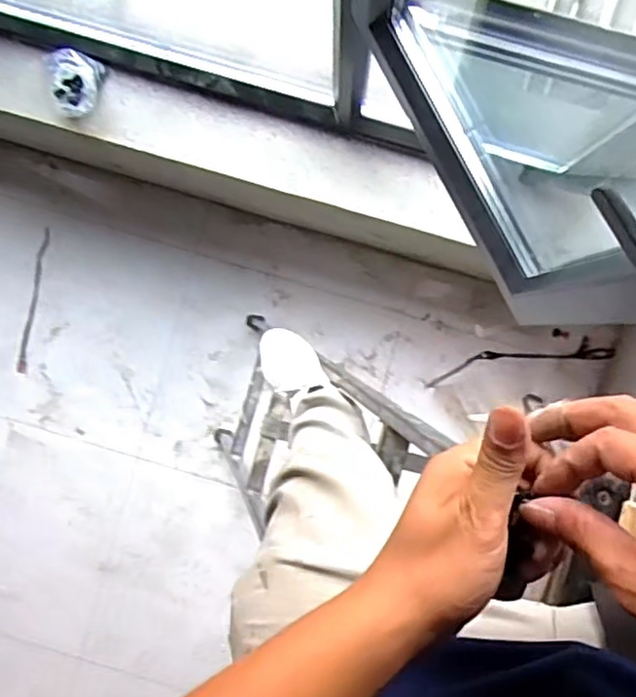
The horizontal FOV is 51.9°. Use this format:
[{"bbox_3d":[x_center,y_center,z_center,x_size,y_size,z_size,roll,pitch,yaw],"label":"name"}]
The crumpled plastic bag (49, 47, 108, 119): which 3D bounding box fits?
[{"bbox_3d":[-0.642,-0.723,1.727,0.138,0.147,0.175,-10,92,1],"label":"crumpled plastic bag"}]

